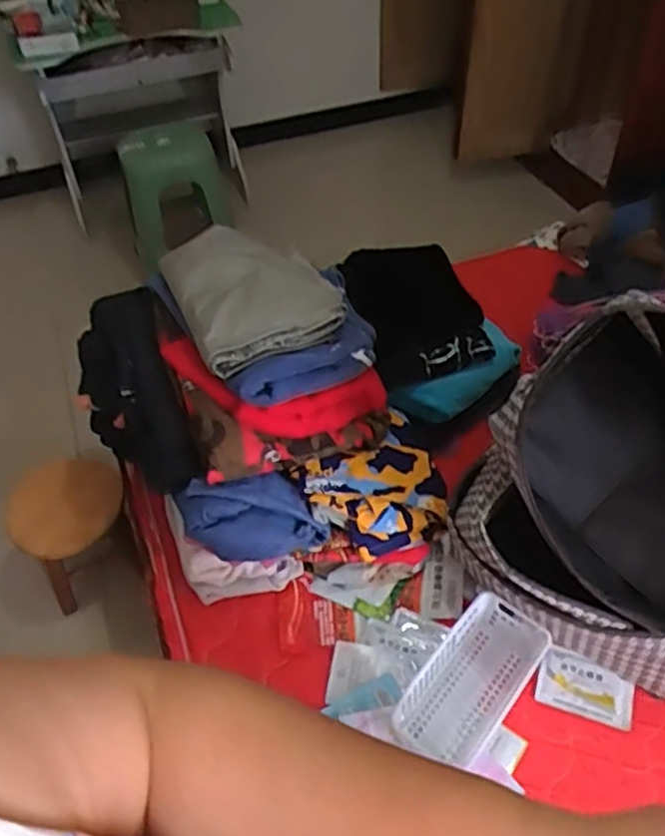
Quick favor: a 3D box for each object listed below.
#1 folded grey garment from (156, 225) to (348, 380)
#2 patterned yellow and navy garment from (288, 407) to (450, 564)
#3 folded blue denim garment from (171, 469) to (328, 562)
[{"bbox_3d":[-0.143,-0.230,1.219,0.261,0.056,0.311,-21,50,-16],"label":"folded grey garment"},{"bbox_3d":[0.088,0.124,1.182,0.267,0.116,0.201,-32,54,-24],"label":"patterned yellow and navy garment"},{"bbox_3d":[-0.132,0.163,1.133,0.246,0.093,0.111,-6,48,-3],"label":"folded blue denim garment"}]

